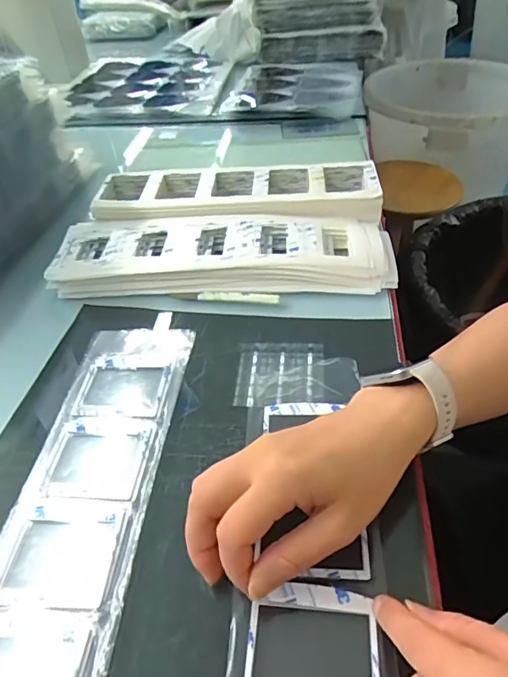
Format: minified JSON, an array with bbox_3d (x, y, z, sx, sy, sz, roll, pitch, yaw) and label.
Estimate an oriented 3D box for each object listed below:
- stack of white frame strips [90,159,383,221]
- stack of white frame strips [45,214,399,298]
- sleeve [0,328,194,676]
[{"bbox_3d":[-0.018,-0.160,0.561,0.313,0.039,0.103,-2,44,3],"label":"stack of white frame strips"},{"bbox_3d":[-0.033,-0.086,0.499,0.331,0.028,0.104,-1,44,4],"label":"stack of white frame strips"},{"bbox_3d":[-0.114,0.111,0.315,0.086,0.007,0.330,1,44,6],"label":"sleeve"}]

